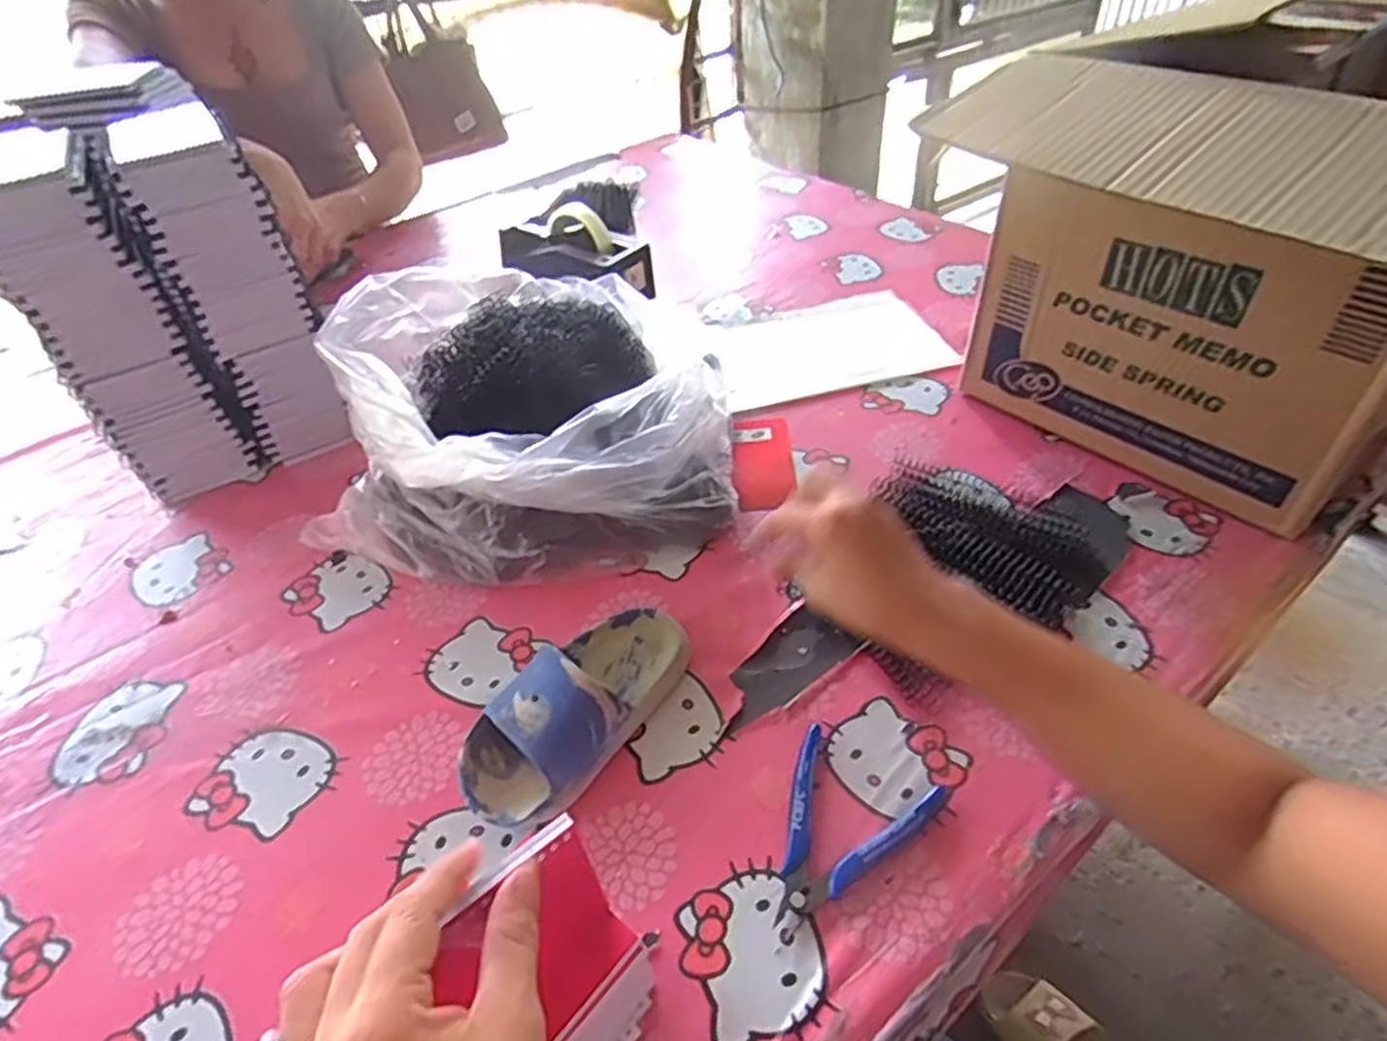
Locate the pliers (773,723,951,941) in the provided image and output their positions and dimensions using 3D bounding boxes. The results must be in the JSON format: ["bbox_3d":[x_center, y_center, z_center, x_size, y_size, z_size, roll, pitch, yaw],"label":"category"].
[{"bbox_3d":[0.087,0.182,0.433,0.086,0.015,0.118,18,48,24],"label":"pliers"}]

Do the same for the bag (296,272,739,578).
[{"bbox_3d":[-0.149,-0.093,0.649,0.367,0.157,0.304,-24,46,-19],"label":"bag"}]

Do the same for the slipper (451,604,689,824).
[{"bbox_3d":[-0.074,0.114,0.489,0.085,0.061,0.175,29,53,32],"label":"slipper"}]

